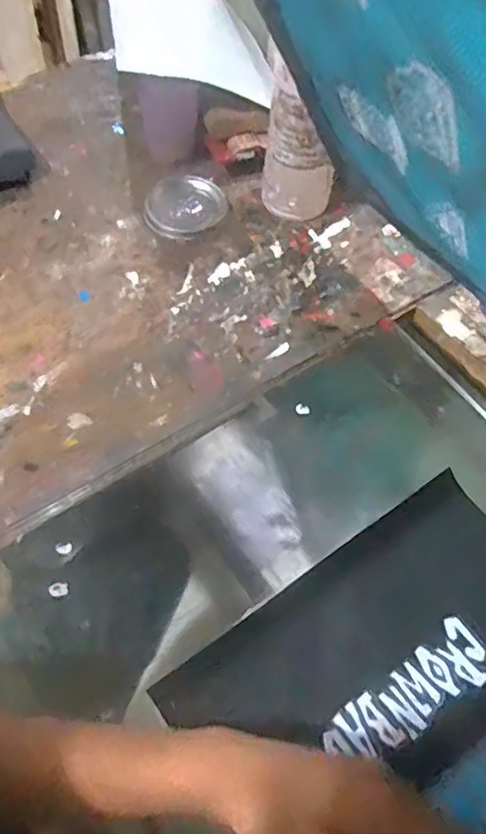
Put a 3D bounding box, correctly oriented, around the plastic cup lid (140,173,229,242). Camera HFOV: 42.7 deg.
[{"bbox_3d":[-0.072,-0.254,0.748,0.098,0.020,0.084,-24,63,-16],"label":"plastic cup lid"}]

